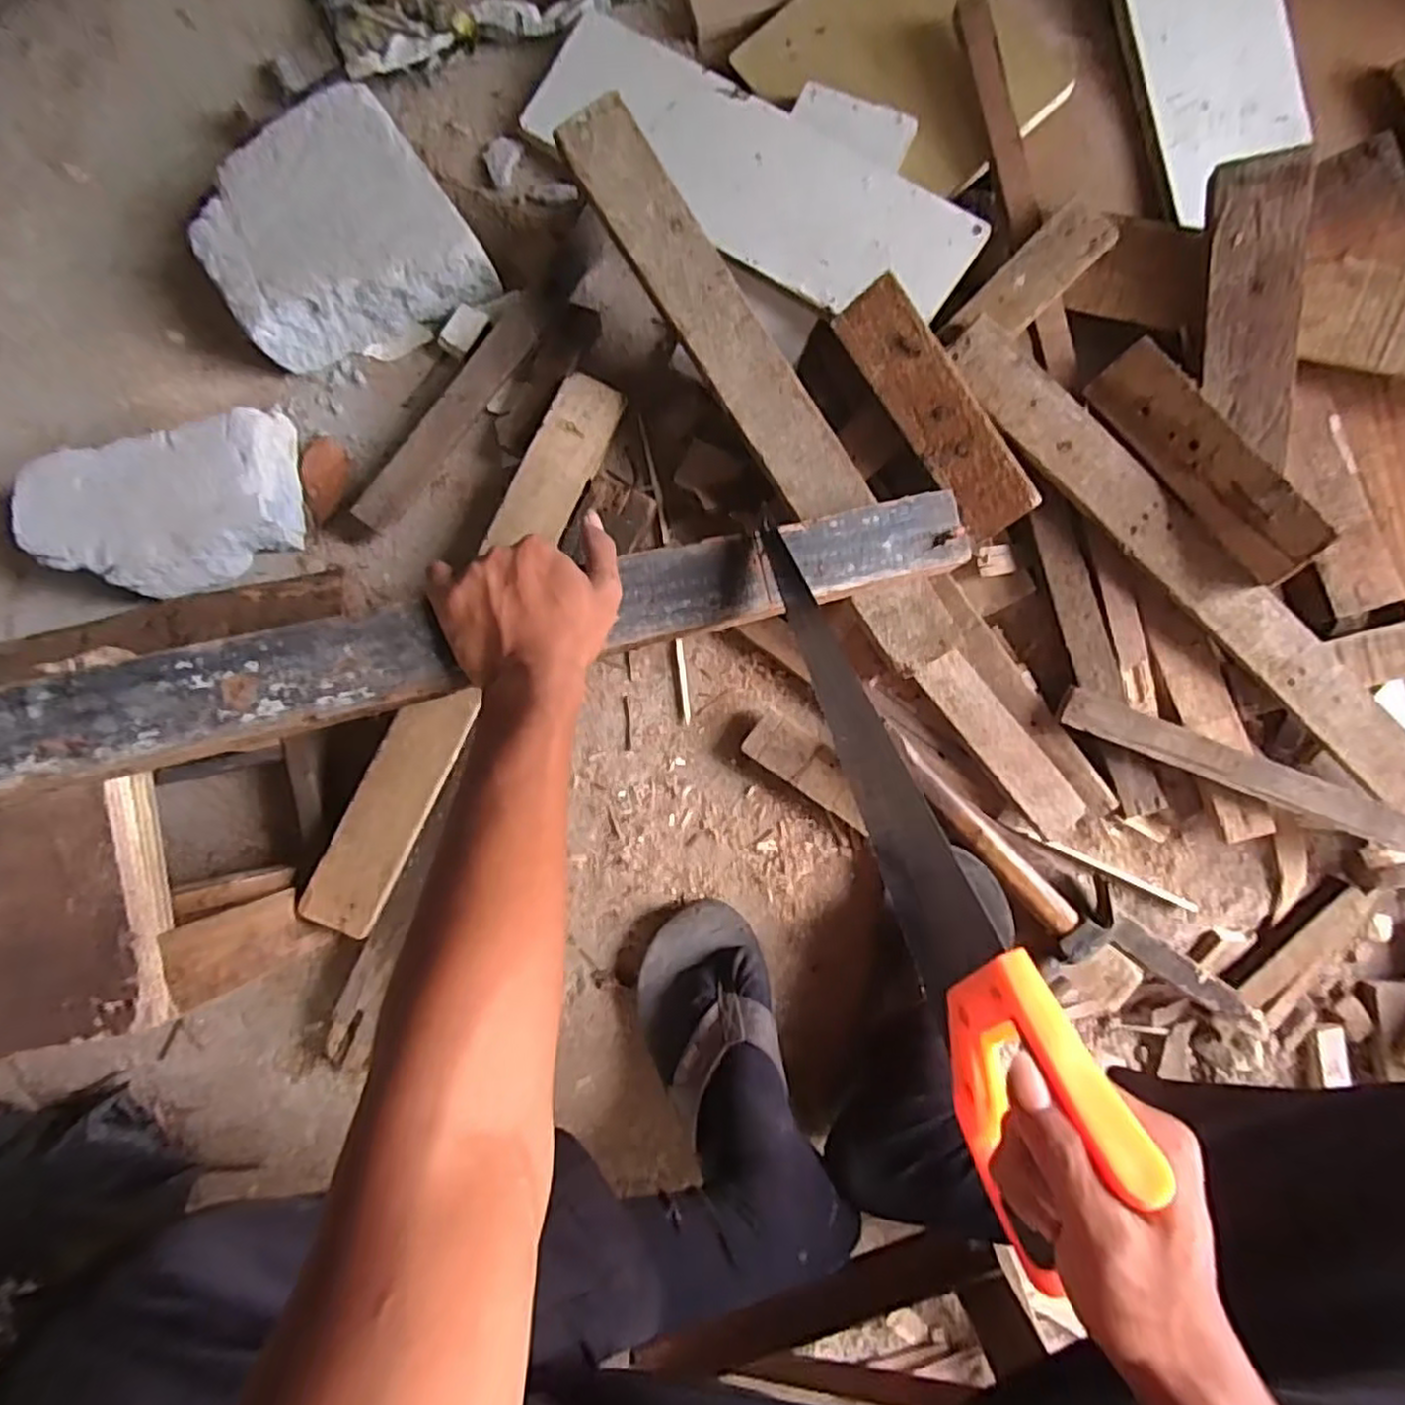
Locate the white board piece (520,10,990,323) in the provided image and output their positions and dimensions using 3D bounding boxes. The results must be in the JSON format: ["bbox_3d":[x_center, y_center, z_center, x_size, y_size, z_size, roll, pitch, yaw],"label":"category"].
[{"bbox_3d":[0.034,-0.447,0.619,0.404,0.013,0.119,35,94,8],"label":"white board piece"}]

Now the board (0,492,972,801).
[{"bbox_3d":[-0.116,-0.048,0.466,0.644,0.015,0.059,-15,87,-15],"label":"board"}]

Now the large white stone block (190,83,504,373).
[{"bbox_3d":[-0.314,-0.396,0.633,0.198,0.070,0.185,-30,87,0],"label":"large white stone block"}]

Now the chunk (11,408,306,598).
[{"bbox_3d":[-0.451,-0.165,0.628,0.202,0.074,0.123,-18,87,1],"label":"chunk"}]

